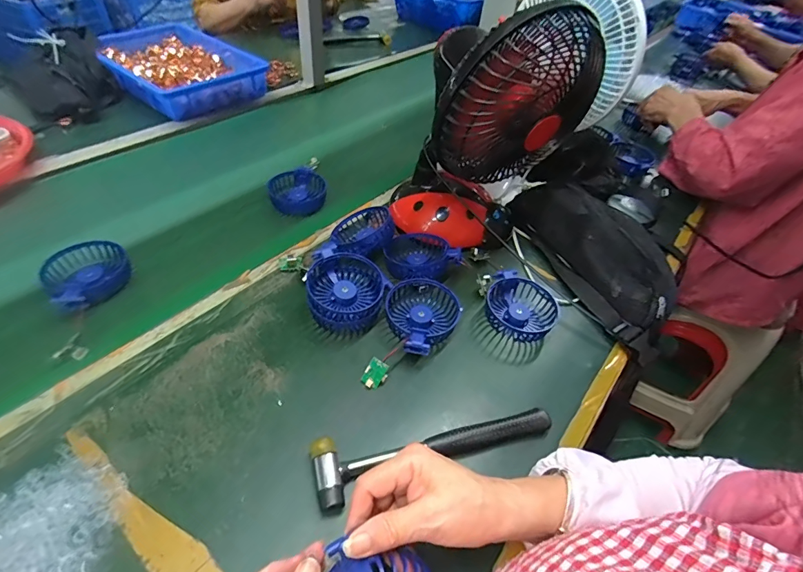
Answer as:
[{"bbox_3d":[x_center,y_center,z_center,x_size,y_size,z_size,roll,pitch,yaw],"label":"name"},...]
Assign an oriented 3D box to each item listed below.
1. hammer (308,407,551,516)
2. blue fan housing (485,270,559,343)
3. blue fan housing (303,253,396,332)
[{"bbox_3d":[0.035,0.152,0.405,0.238,0.021,0.062,-11,48,-17],"label":"hammer"},{"bbox_3d":[0.156,0.028,0.540,0.088,0.044,0.084,3,49,-3],"label":"blue fan housing"},{"bbox_3d":[-0.069,0.005,0.506,0.091,0.049,0.094,24,49,12],"label":"blue fan housing"}]

